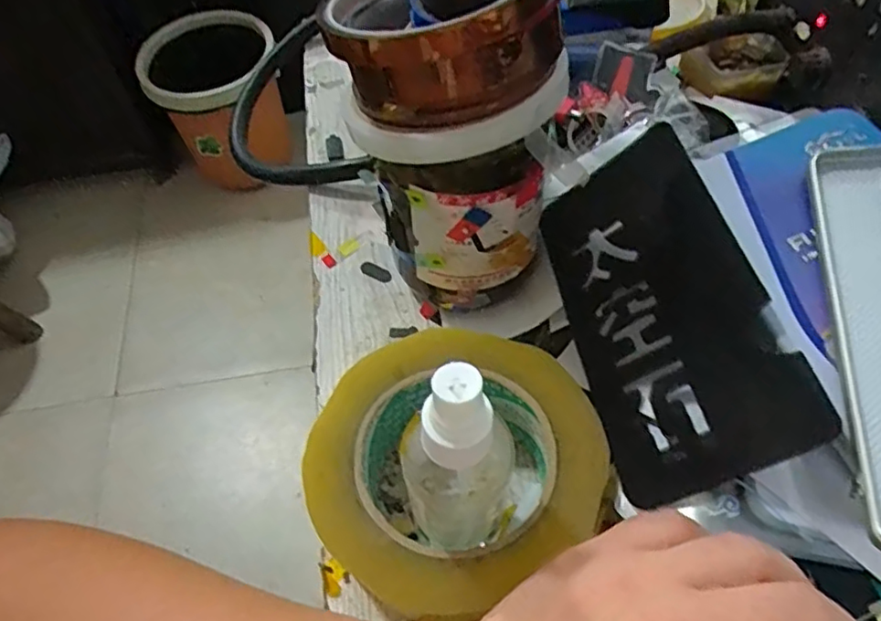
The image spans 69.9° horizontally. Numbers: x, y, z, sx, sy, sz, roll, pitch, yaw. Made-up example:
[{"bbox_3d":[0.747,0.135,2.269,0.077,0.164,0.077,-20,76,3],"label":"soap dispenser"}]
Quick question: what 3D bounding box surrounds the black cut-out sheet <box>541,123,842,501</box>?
[{"bbox_3d":[0.093,-0.005,0.279,0.081,0.009,0.168,-34,47,29],"label":"black cut-out sheet"}]

